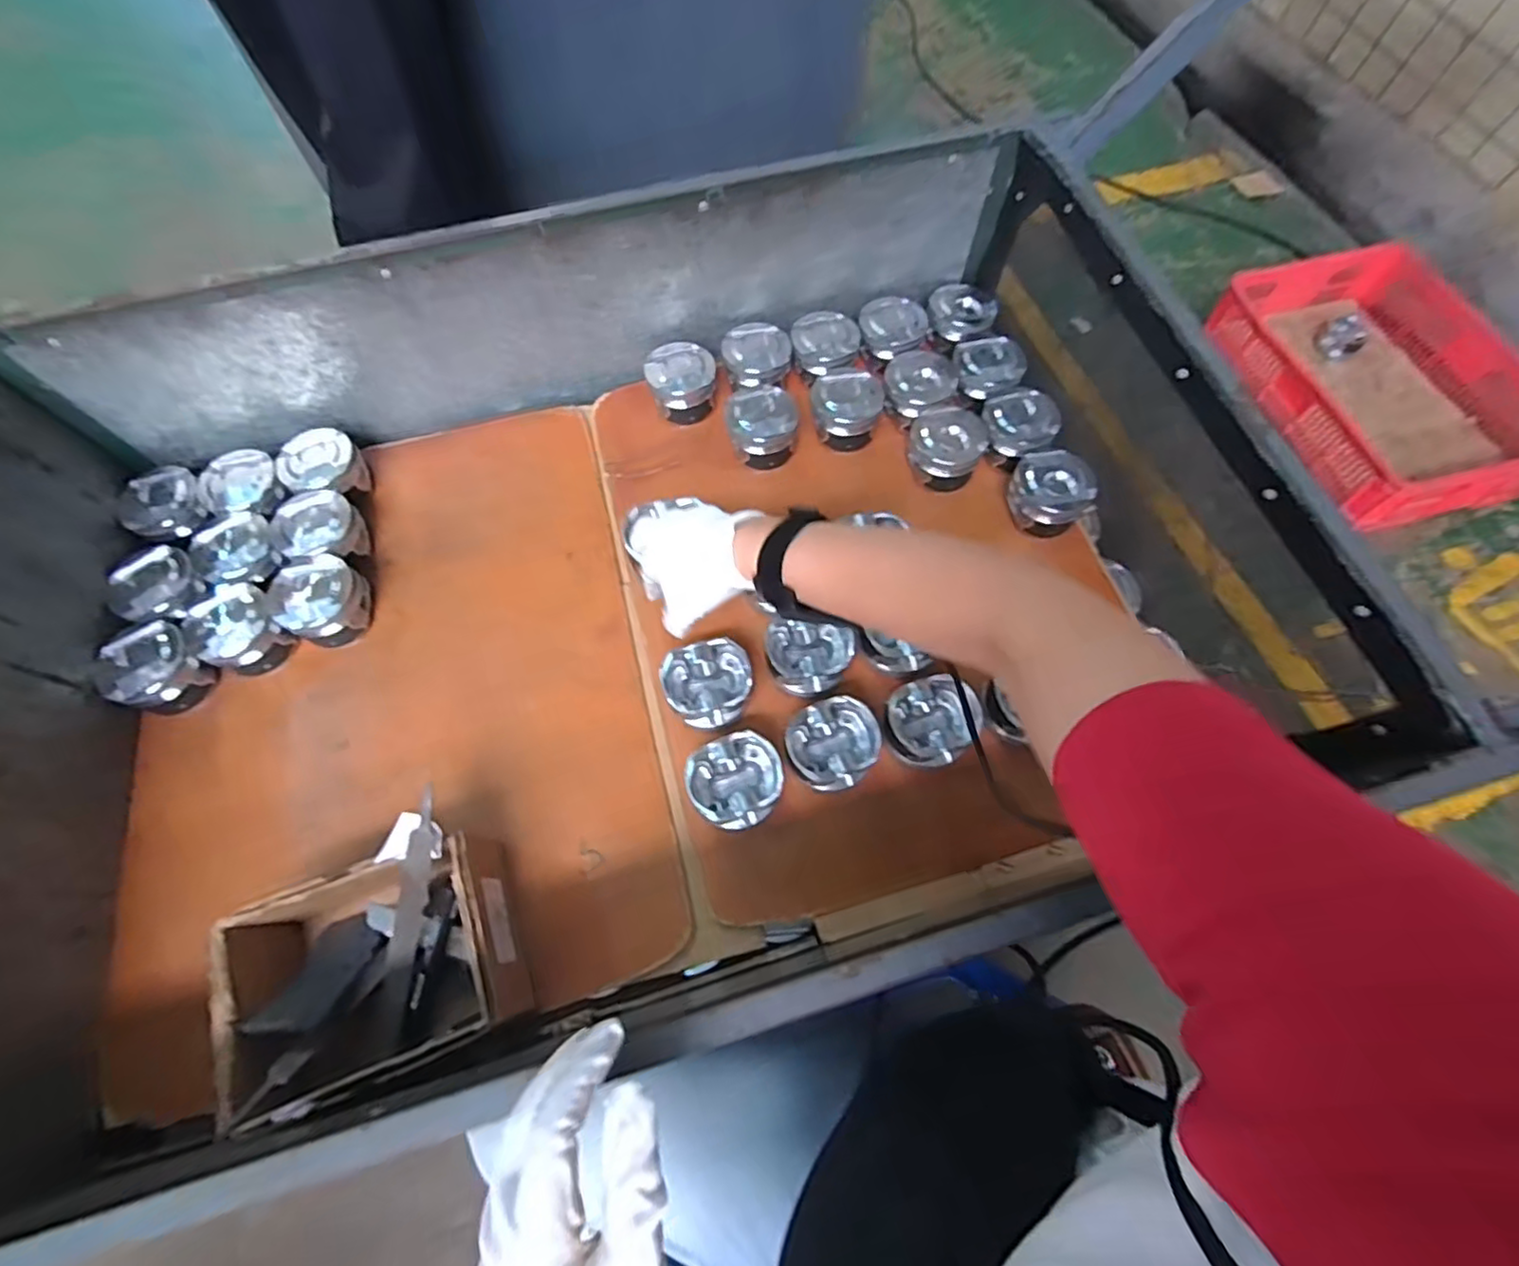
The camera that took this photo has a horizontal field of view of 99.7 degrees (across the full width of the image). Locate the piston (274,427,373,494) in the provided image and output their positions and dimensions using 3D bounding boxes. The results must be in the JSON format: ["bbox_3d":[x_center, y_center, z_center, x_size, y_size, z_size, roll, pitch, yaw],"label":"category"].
[{"bbox_3d":[-0.498,-0.191,0.741,0.075,0.061,0.081,0,67,-1],"label":"piston"}]

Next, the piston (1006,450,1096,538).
[{"bbox_3d":[0.322,-0.155,0.713,0.089,0.054,0.077,33,71,12],"label":"piston"}]

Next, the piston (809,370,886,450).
[{"bbox_3d":[0.103,-0.271,0.769,0.082,0.052,0.078,0,67,-1],"label":"piston"}]

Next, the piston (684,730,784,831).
[{"bbox_3d":[-0.022,0.140,0.600,0.085,0.049,0.078,0,67,-1],"label":"piston"}]

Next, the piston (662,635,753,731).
[{"bbox_3d":[-0.048,0.054,0.635,0.084,0.053,0.078,0,67,-1],"label":"piston"}]

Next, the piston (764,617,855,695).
[{"bbox_3d":[0.051,0.022,0.643,0.084,0.045,0.075,-2,67,-2],"label":"piston"}]

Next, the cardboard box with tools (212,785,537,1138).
[{"bbox_3d":[-0.313,0.267,0.523,0.200,0.105,0.166,-21,69,-9],"label":"cardboard box with tools"}]

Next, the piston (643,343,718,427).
[{"bbox_3d":[-0.096,-0.313,0.791,0.083,0.053,0.091,-17,69,-8],"label":"piston"}]

